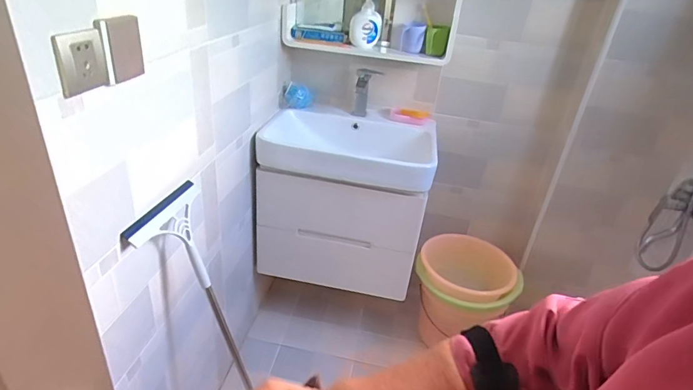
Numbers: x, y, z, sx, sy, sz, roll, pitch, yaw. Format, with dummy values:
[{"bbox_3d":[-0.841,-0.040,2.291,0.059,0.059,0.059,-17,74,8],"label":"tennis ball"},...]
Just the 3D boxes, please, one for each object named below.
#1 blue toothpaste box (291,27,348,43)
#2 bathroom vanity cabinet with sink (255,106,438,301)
[{"bbox_3d":[-0.103,-0.615,1.619,0.217,0.037,0.048,6,31,1],"label":"blue toothpaste box"},{"bbox_3d":[-0.001,0.018,1.724,0.647,0.597,0.432,7,31,3],"label":"bathroom vanity cabinet with sink"}]

